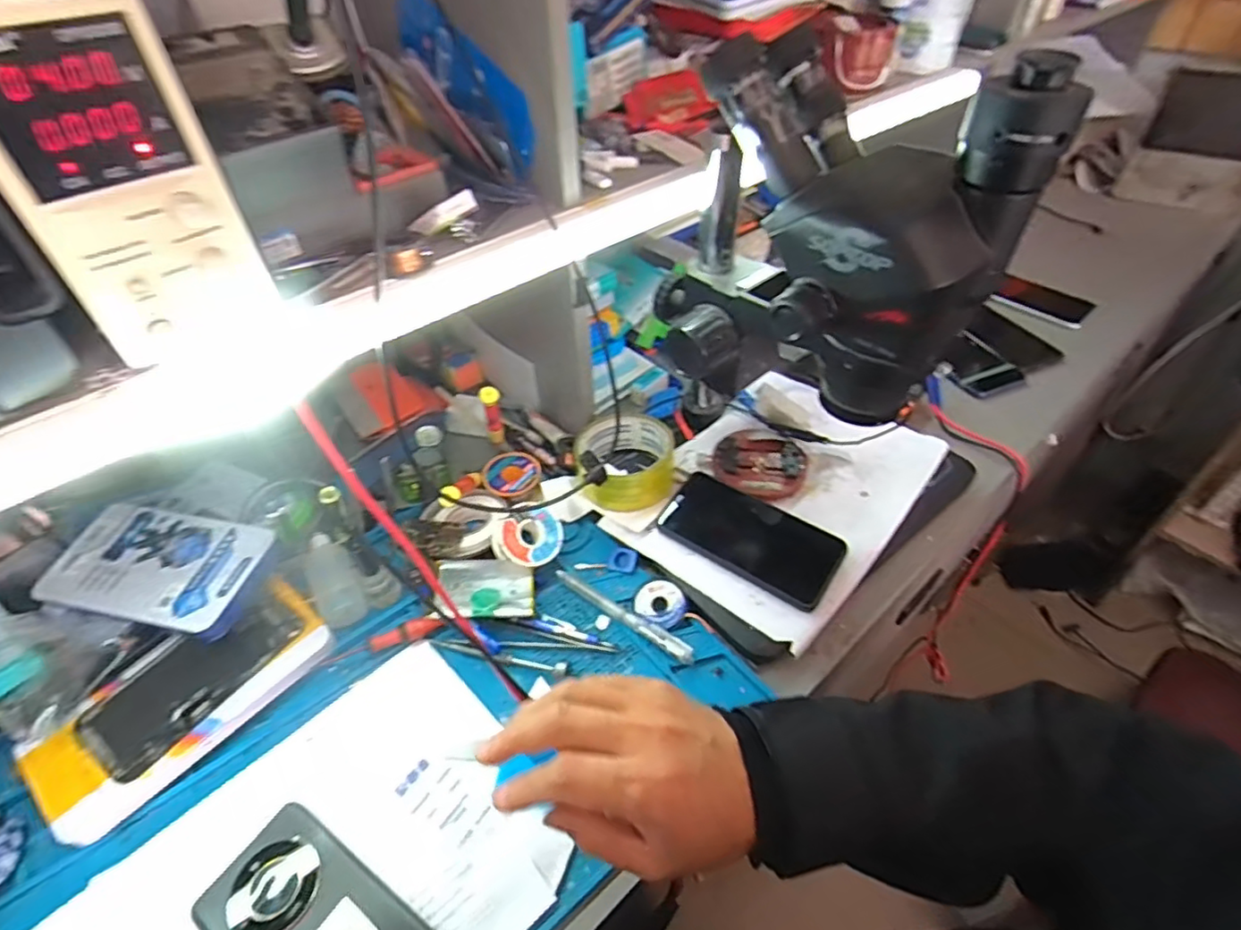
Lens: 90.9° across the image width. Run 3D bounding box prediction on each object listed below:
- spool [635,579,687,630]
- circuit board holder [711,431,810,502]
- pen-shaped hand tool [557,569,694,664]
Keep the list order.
[{"bbox_3d":[0.034,0.115,0.508,0.037,0.013,0.043,-33,52,-28],"label":"spool"},{"bbox_3d":[0.135,-0.002,0.591,0.085,0.013,0.085,27,51,26],"label":"circuit board holder"},{"bbox_3d":[0.002,0.124,0.504,0.134,0.010,0.014,26,51,26],"label":"pen-shaped hand tool"}]

